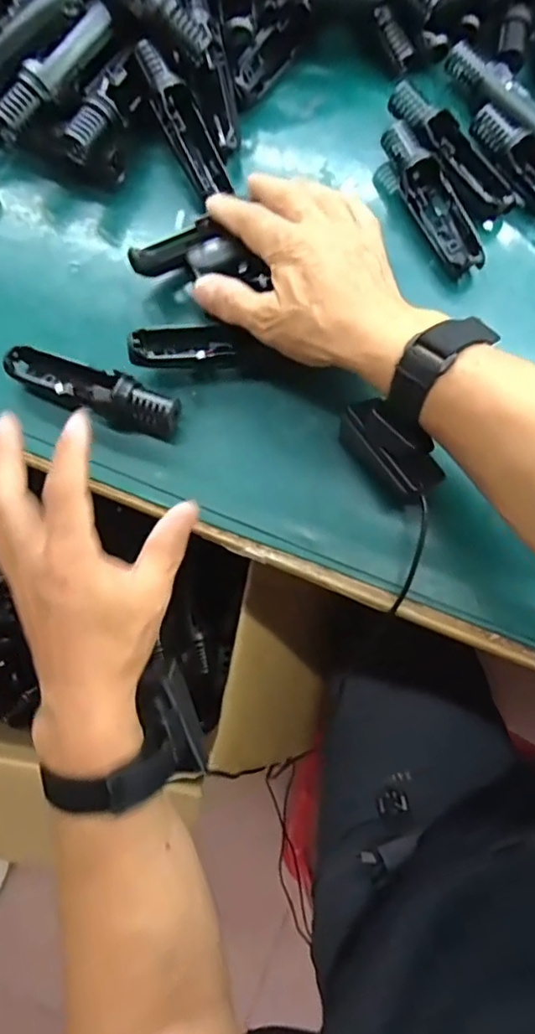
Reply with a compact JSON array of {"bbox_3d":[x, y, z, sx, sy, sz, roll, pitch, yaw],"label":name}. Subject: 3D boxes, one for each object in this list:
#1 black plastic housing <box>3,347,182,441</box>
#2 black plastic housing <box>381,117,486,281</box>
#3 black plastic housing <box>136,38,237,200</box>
[{"bbox_3d":[-0.117,-0.084,0.391,0.121,0.032,0.033,17,79,4],"label":"black plastic housing"},{"bbox_3d":[0.121,-0.232,0.418,0.034,0.021,0.119,-26,79,-5],"label":"black plastic housing"},{"bbox_3d":[-0.061,-0.287,0.419,0.031,0.021,0.107,-29,103,-5],"label":"black plastic housing"}]

